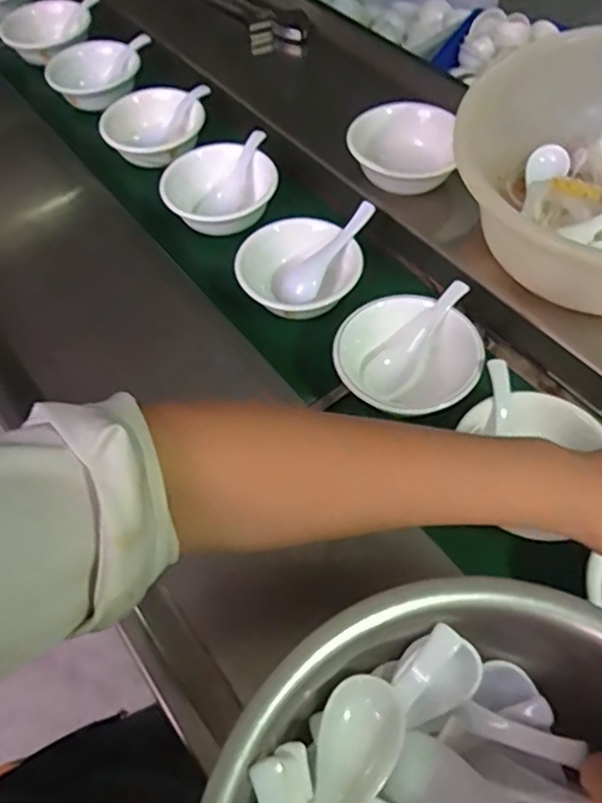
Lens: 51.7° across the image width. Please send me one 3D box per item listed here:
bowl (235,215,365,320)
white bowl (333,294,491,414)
[{"bbox_3d":[-0.002,-0.121,0.573,0.116,0.042,0.098,-19,63,-10],"label":"bowl"},{"bbox_3d":[0.087,-0.033,0.510,0.113,0.047,0.107,0,61,0],"label":"white bowl"}]

